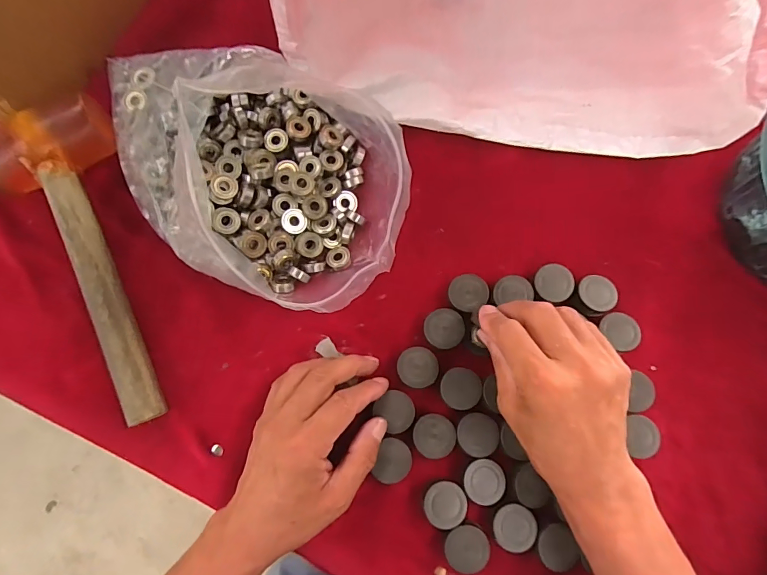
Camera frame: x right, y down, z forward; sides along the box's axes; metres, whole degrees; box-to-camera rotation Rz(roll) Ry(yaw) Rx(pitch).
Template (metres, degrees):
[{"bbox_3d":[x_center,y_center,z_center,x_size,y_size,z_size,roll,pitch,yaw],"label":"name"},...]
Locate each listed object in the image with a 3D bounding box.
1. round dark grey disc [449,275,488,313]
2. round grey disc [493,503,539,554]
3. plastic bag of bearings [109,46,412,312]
[{"bbox_3d":[0.071,0.006,0.356,0.031,0.023,0.031,0,78,0],"label":"round dark grey disc"},{"bbox_3d":[0.099,0.181,0.315,0.032,0.008,0.033,0,78,0],"label":"round grey disc"},{"bbox_3d":[-0.112,-0.112,0.340,0.284,0.095,0.186,42,81,8],"label":"plastic bag of bearings"}]

